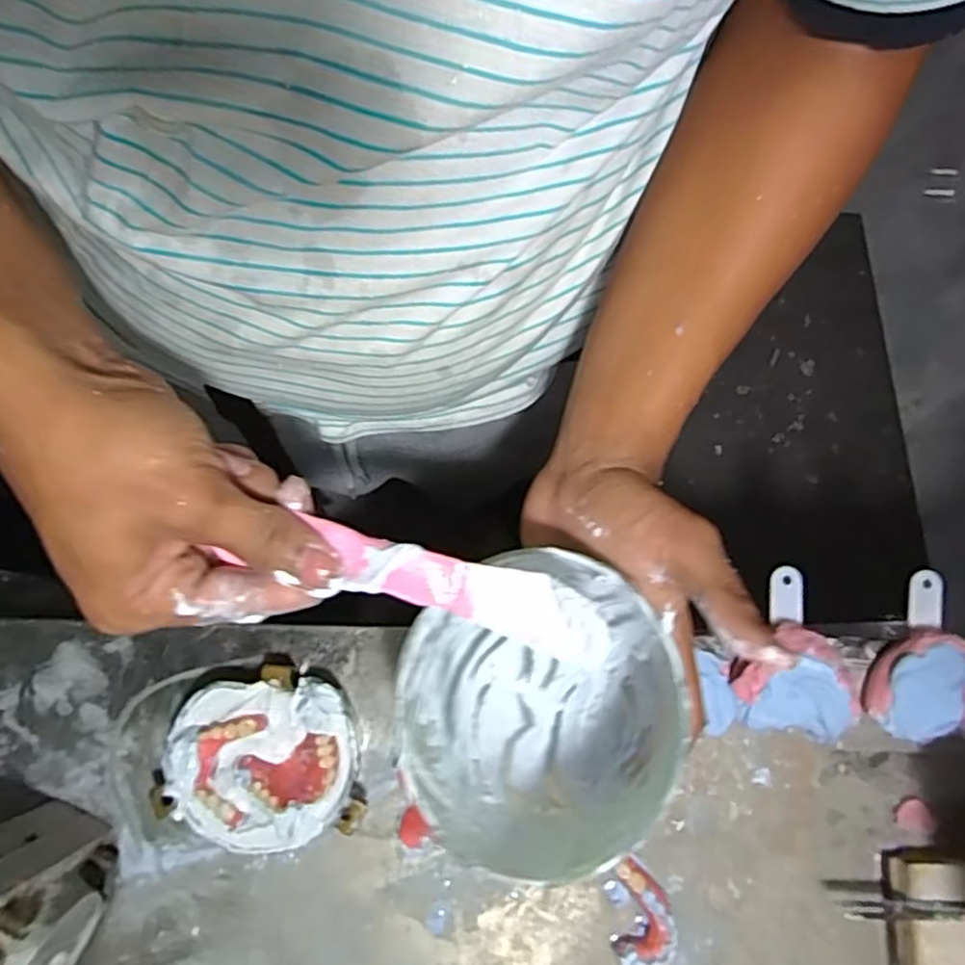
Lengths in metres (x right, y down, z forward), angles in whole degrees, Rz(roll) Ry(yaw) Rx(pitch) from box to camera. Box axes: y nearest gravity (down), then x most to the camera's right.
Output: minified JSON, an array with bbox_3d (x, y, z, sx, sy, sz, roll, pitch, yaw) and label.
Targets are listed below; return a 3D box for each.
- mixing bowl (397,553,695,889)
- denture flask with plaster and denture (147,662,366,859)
[{"bbox_3d":[0.022,0.101,0.317,0.119,0.108,0.117,0,76,0],"label":"mixing bowl"},{"bbox_3d":[-0.129,0.161,0.407,0.112,0.035,0.094,-6,76,-2],"label":"denture flask with plaster and denture"}]

